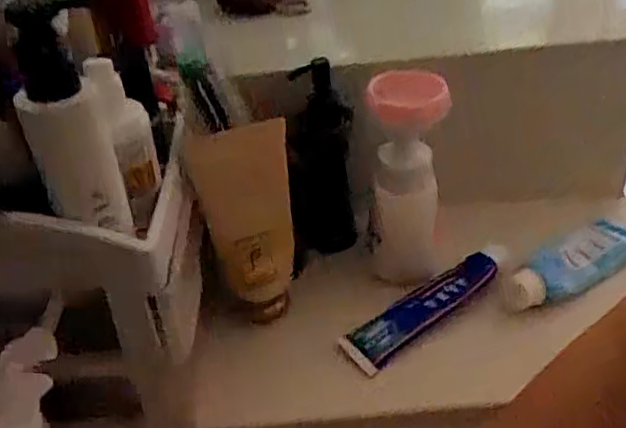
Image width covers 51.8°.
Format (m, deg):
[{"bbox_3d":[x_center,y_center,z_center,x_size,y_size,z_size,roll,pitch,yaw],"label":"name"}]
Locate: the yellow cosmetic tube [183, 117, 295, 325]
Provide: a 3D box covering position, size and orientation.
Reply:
[{"bbox_3d":[-0.048,0.011,0.496,0.069,0.155,0.040,-10,39,-6],"label":"yellow cosmetic tube"}]

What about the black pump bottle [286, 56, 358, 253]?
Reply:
[{"bbox_3d":[0.007,-0.041,0.609,0.061,0.231,0.053,-5,39,1],"label":"black pump bottle"}]

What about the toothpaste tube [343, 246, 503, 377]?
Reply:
[{"bbox_3d":[0.094,0.073,0.531,0.163,0.020,0.039,-27,44,-25],"label":"toothpaste tube"}]

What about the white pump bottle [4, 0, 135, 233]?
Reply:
[{"bbox_3d":[-0.130,-0.039,0.357,0.042,0.118,0.046,-5,39,1],"label":"white pump bottle"}]

